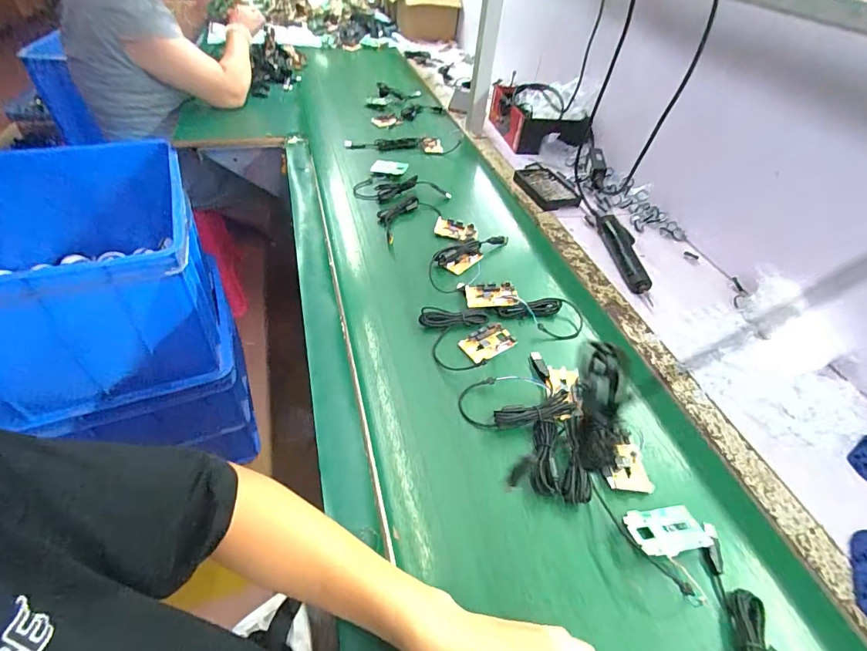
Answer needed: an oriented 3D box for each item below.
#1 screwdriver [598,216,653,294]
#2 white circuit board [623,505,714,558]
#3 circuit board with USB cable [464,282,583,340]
[{"bbox_3d":[0.349,-0.136,0.791,0.045,0.024,0.212,5,45,-2],"label":"screwdriver"},{"bbox_3d":[0.236,0.206,0.435,0.082,0.010,0.045,-3,42,-18],"label":"white circuit board"},{"bbox_3d":[0.135,-0.027,0.653,0.178,0.028,0.064,13,45,5],"label":"circuit board with USB cable"}]

